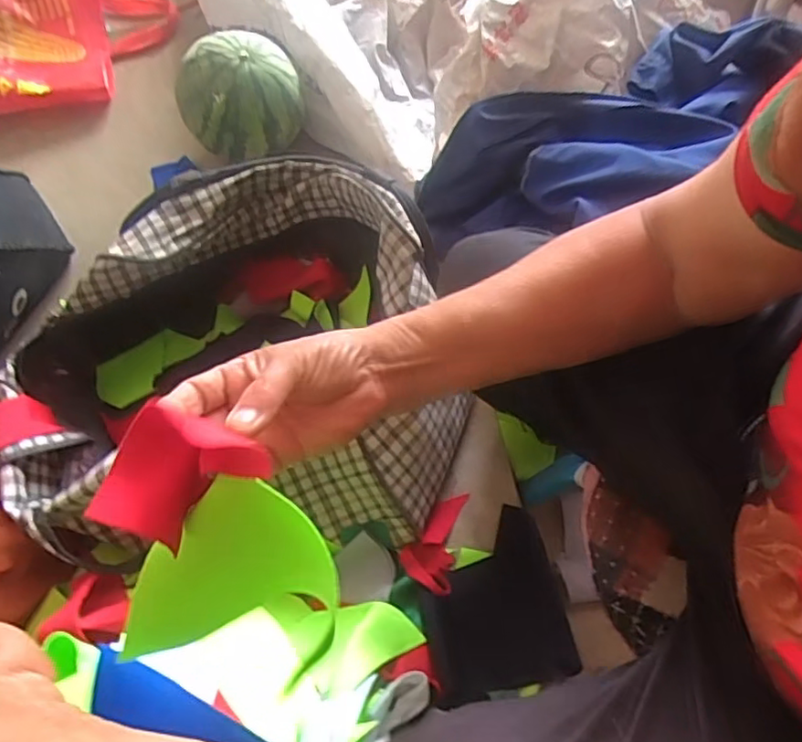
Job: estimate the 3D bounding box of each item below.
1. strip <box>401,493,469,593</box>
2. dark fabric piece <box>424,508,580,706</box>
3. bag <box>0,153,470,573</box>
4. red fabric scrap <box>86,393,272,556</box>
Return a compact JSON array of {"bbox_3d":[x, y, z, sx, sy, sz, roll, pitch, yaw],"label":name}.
[{"bbox_3d":[0.035,0.175,0.642,0.055,0.013,0.114,24,48,-7],"label":"strip"},{"bbox_3d":[0.095,0.229,0.617,0.173,0.026,0.173,1,57,-24],"label":"dark fabric piece"},{"bbox_3d":[-0.186,-0.021,0.654,0.445,0.214,0.350,-7,62,-1],"label":"bag"},{"bbox_3d":[-0.105,0.053,0.289,0.063,0.035,0.059,19,65,12],"label":"red fabric scrap"}]

